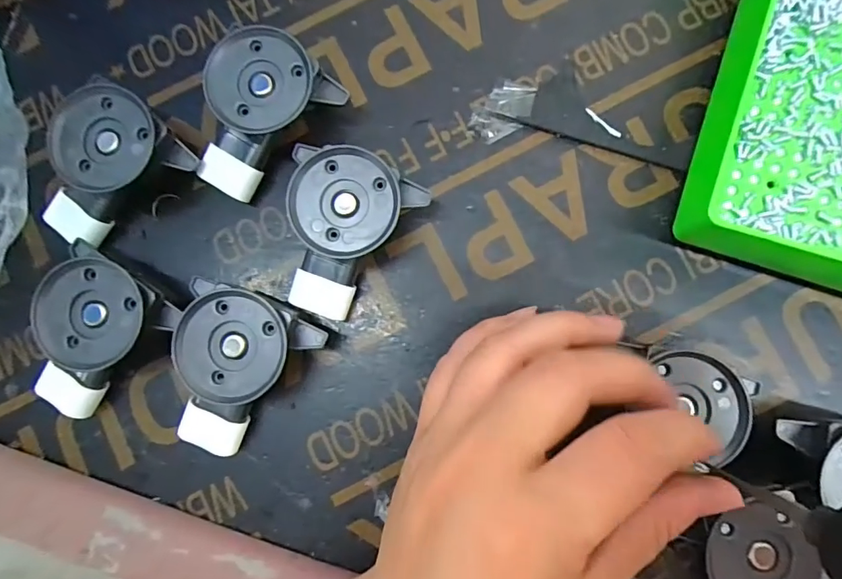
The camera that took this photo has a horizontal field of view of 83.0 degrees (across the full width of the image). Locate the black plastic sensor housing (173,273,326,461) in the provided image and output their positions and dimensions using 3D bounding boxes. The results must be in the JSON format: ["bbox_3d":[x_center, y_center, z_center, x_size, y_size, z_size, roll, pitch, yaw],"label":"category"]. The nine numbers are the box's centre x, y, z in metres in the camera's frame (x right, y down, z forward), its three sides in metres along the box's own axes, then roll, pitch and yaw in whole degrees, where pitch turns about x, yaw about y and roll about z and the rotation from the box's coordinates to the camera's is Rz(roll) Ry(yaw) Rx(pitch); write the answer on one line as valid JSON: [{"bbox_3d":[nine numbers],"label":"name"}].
[{"bbox_3d":[-0.070,0.035,0.188,0.046,0.032,0.064,18,85,4],"label":"black plastic sensor housing"}]

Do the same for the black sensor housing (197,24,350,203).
[{"bbox_3d":[-0.069,-0.074,0.199,0.065,0.034,0.041,-40,84,-2],"label":"black sensor housing"}]

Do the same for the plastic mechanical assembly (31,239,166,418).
[{"bbox_3d":[-0.129,0.020,0.192,0.044,0.029,0.066,17,85,4],"label":"plastic mechanical assembly"}]

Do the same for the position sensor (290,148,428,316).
[{"bbox_3d":[-0.026,-0.021,0.193,0.049,0.030,0.063,6,84,5],"label":"position sensor"}]

